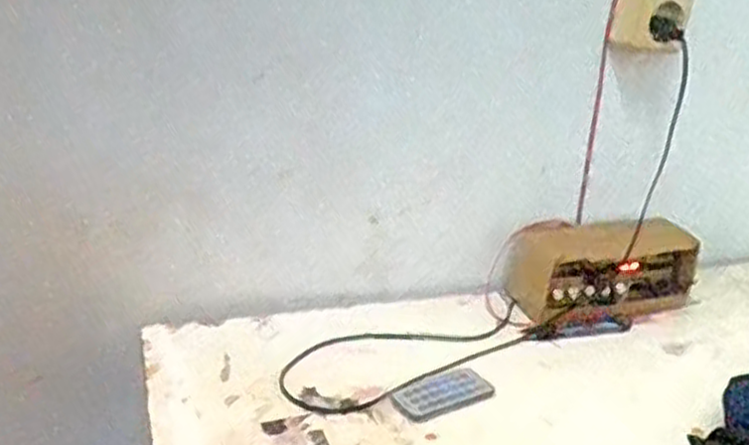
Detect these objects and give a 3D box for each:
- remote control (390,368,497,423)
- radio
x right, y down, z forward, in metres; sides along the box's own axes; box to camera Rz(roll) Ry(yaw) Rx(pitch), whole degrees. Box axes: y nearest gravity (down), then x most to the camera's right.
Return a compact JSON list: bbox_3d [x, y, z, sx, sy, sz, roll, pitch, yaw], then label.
[{"bbox_3d":[0.057,0.146,0.667,0.088,0.004,0.047,-11,26,-29],"label":"remote control"},{"bbox_3d":[0.238,0.045,0.823,0.185,0.083,0.095,-4,24,-17],"label":"radio"}]

